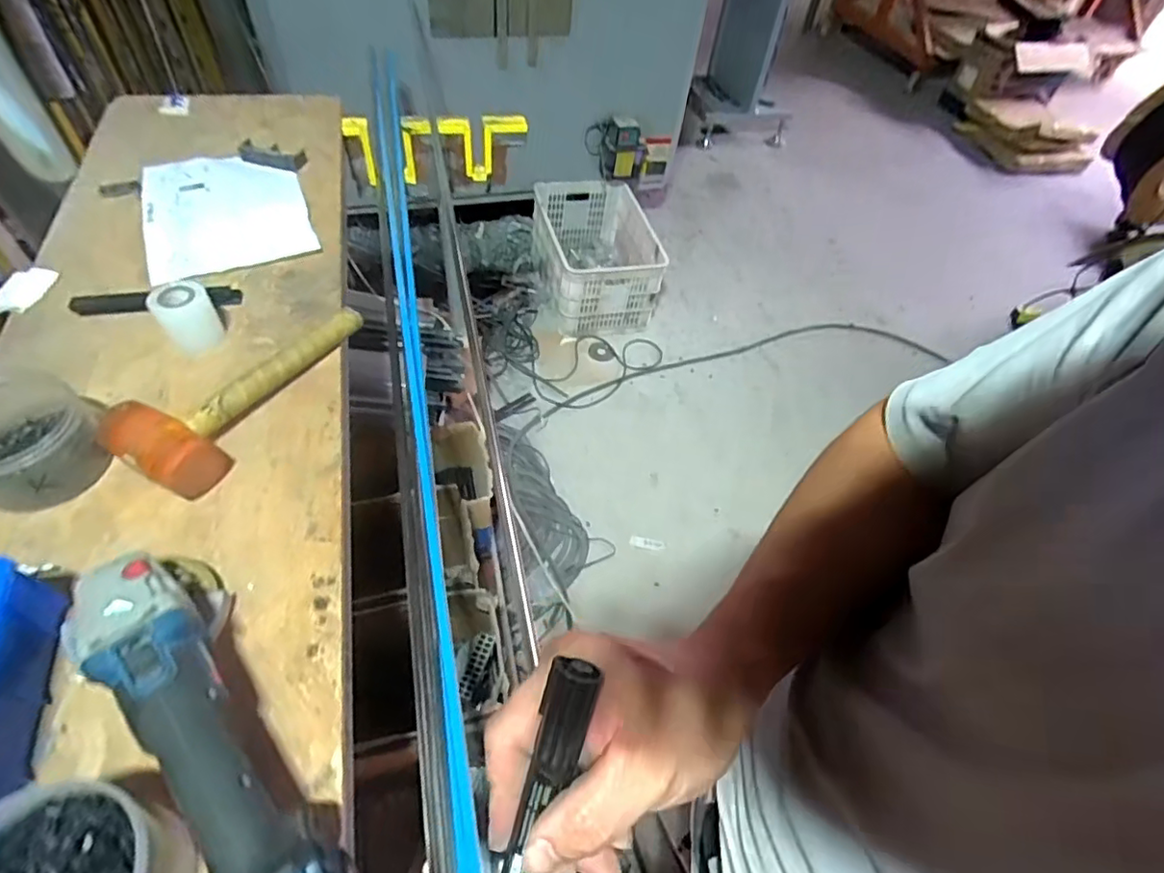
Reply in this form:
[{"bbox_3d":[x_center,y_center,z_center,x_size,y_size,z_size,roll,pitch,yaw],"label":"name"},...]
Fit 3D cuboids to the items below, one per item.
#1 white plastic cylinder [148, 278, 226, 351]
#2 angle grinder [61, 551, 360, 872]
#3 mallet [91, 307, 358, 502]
[{"bbox_3d":[-0.457,-0.139,0.702,0.062,0.061,0.059,-28,59,-25],"label":"white plastic cylinder"},{"bbox_3d":[-0.256,0.211,0.418,0.083,0.110,0.379,-31,61,-26],"label":"angle grinder"},{"bbox_3d":[-0.368,-0.070,0.660,0.112,0.053,0.290,20,52,9],"label":"mallet"}]

